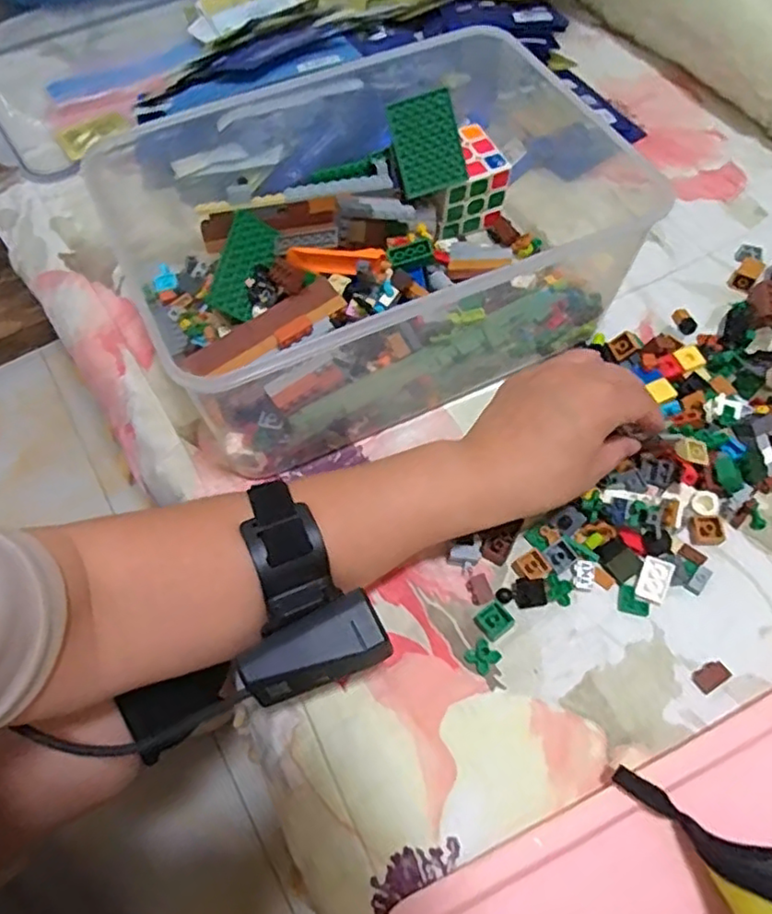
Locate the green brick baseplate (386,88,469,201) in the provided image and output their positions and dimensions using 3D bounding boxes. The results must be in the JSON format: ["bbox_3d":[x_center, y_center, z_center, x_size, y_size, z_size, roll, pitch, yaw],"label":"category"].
[{"bbox_3d":[0.030,-0.230,0.469,0.050,0.065,0.004,-20,18,-1],"label":"green brick baseplate"}]

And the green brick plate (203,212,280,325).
[{"bbox_3d":[-0.102,-0.138,0.461,0.035,0.007,0.080,20,69,-20],"label":"green brick plate"}]

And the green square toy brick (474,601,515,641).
[{"bbox_3d":[0.062,0.093,0.362,0.018,0.004,0.018,-35,66,-14],"label":"green square toy brick"}]

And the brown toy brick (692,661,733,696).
[{"bbox_3d":[0.178,0.120,0.347,0.016,0.007,0.012,-32,65,-12],"label":"brown toy brick"}]

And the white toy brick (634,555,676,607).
[{"bbox_3d":[0.160,0.074,0.375,0.019,0.009,0.026,21,66,14],"label":"white toy brick"}]

